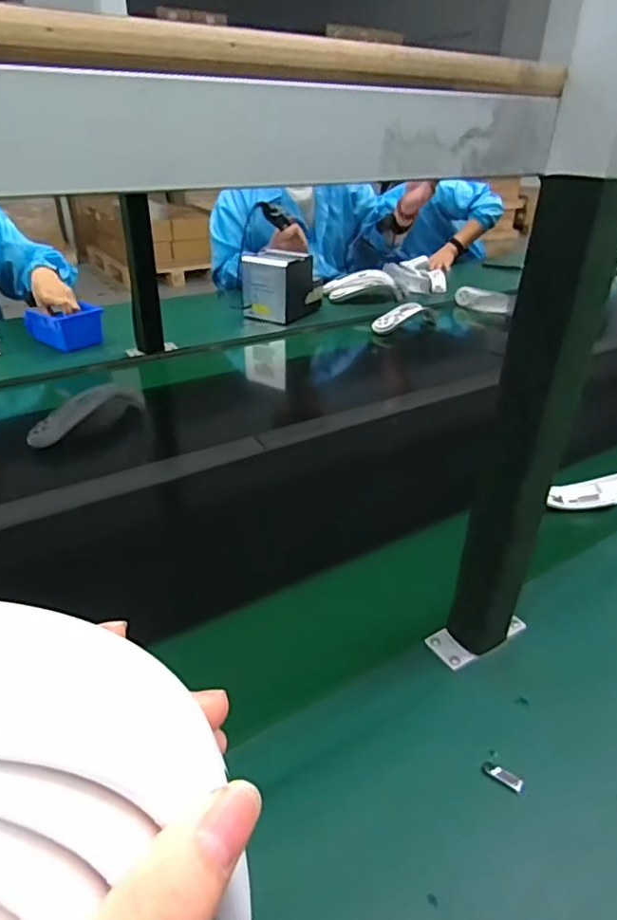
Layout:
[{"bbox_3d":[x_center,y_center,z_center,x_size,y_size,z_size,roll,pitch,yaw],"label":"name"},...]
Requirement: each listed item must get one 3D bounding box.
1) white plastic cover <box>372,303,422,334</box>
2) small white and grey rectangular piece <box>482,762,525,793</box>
[{"bbox_3d":[0.218,-0.352,1.383,0.146,0.023,0.067,-36,49,-25],"label":"white plastic cover"},{"bbox_3d":[0.149,0.240,0.430,0.031,0.006,0.010,26,38,32],"label":"small white and grey rectangular piece"}]

